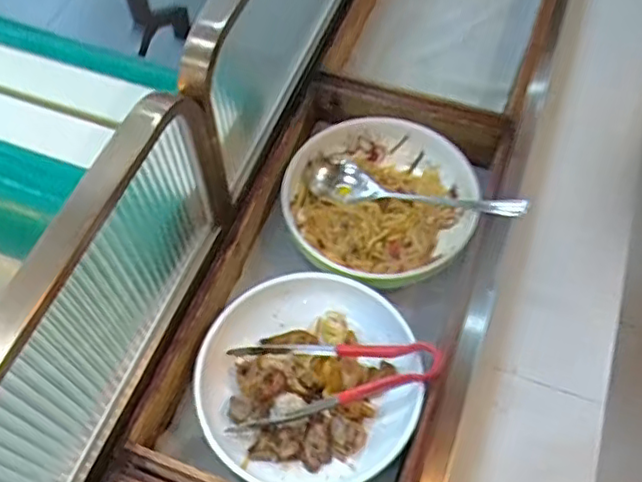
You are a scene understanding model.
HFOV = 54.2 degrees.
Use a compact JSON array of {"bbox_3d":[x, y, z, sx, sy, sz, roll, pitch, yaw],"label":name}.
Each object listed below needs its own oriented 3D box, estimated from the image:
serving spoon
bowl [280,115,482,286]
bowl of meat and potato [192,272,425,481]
[{"bbox_3d":[0.116,-0.065,0.803,0.278,0.053,0.066,17,59,10],"label":"serving spoon"},{"bbox_3d":[0.067,-0.051,0.815,0.240,0.059,0.235,1,57,-1],"label":"bowl"},{"bbox_3d":[-0.014,0.153,0.695,0.233,0.071,0.223,1,57,-1],"label":"bowl of meat and potato"}]

